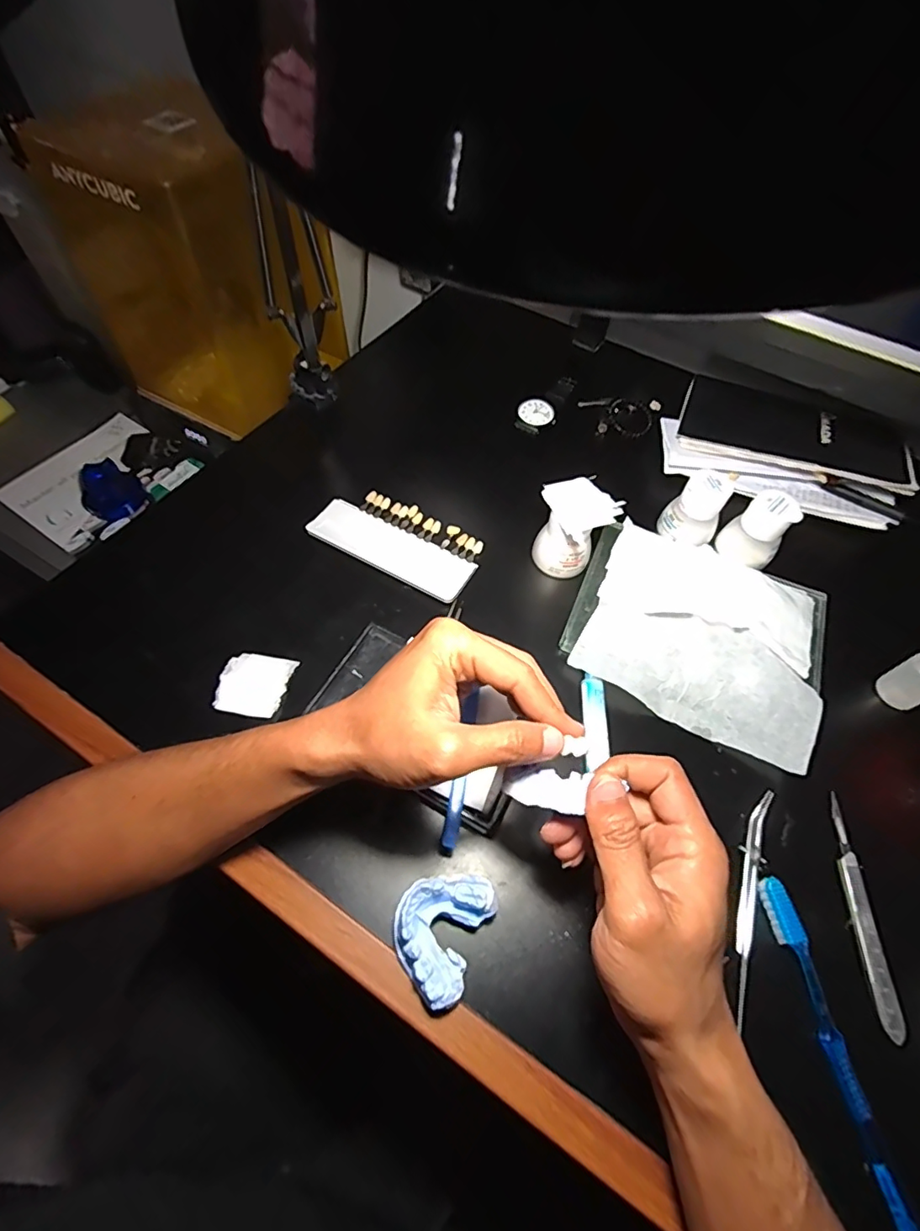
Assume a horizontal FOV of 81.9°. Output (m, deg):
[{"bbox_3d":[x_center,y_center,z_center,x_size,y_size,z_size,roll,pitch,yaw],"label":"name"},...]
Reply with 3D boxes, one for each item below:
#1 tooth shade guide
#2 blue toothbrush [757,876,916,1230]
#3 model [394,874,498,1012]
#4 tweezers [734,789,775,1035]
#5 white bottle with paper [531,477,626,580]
[{"bbox_3d":[-0.057,-0.068,0.480,0.150,0.013,0.078,26,62,13],"label":"tooth shade guide"},{"bbox_3d":[0.212,0.249,0.294,0.012,0.017,0.186,-7,60,-6],"label":"blue toothbrush"},{"bbox_3d":[-0.012,0.186,0.315,0.050,0.032,0.066,25,61,13],"label":"model"},{"bbox_3d":[0.185,0.179,0.336,0.014,0.008,0.138,20,60,10],"label":"tweezers"},{"bbox_3d":[0.097,-0.072,0.464,0.064,0.073,0.066,24,61,12],"label":"white bottle with paper"}]

